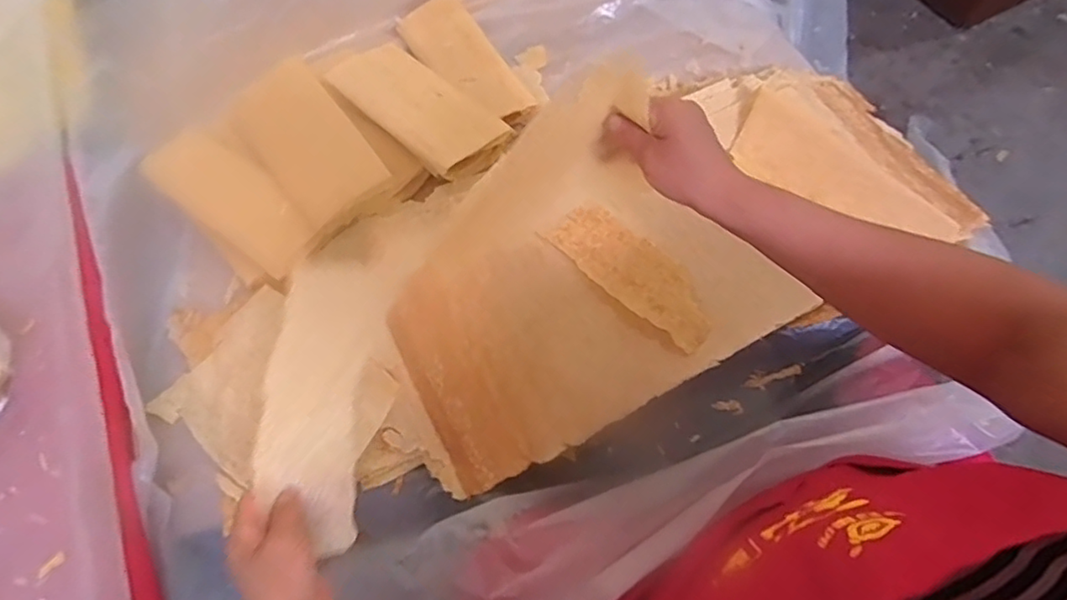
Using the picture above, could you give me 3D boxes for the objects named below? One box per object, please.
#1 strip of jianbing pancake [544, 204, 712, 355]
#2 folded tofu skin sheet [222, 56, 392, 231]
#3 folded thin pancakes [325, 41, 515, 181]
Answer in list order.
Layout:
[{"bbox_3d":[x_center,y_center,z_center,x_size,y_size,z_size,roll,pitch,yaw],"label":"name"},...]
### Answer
[{"bbox_3d":[0.110,-0.031,0.641,0.077,0.010,0.202,-42,69,-16],"label":"strip of jianbing pancake"},{"bbox_3d":[-0.310,-0.222,0.783,0.125,0.032,0.289,-38,67,-11],"label":"folded tofu skin sheet"},{"bbox_3d":[-0.156,-0.265,0.784,0.121,0.015,0.282,-43,67,-13],"label":"folded thin pancakes"}]

